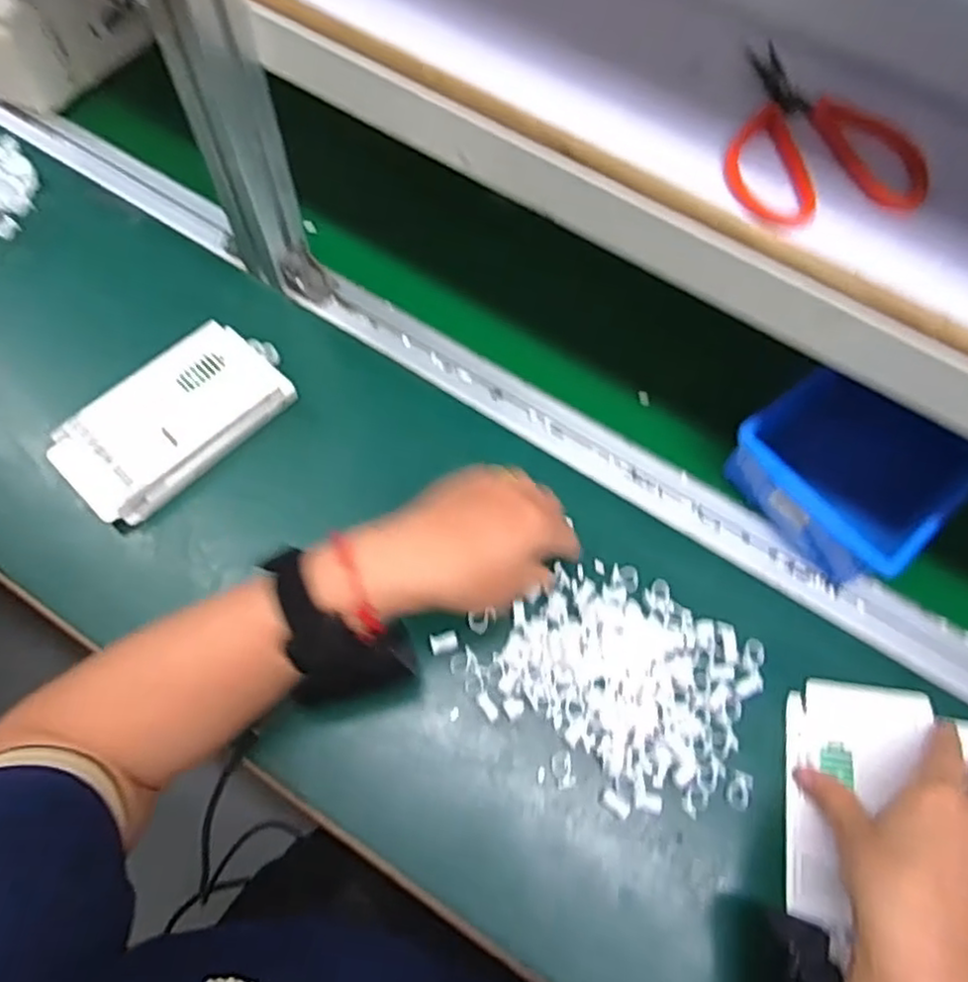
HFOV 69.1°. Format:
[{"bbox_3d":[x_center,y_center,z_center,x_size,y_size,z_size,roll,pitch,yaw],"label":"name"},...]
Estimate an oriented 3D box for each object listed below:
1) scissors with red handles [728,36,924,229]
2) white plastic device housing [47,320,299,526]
[{"bbox_3d":[0.167,-0.192,0.365,0.093,0.019,0.118,-7,66,-7],"label":"scissors with red handles"},{"bbox_3d":[-0.228,-0.053,0.524,0.085,0.035,0.167,43,70,15],"label":"white plastic device housing"}]

